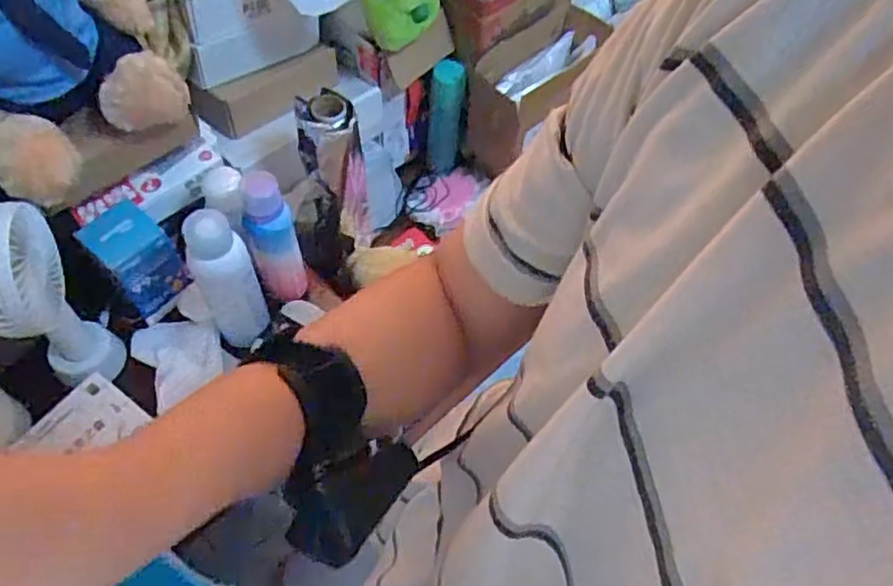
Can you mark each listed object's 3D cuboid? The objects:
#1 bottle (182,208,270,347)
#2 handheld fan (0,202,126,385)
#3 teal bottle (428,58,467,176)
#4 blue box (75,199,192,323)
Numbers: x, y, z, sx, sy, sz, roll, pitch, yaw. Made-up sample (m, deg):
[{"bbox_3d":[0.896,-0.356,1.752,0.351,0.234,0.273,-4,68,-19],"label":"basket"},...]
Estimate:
[{"bbox_3d":[-0.196,-0.014,0.592,0.049,0.164,0.050,2,59,-3],"label":"bottle"},{"bbox_3d":[-0.325,0.008,0.544,0.053,0.187,0.089,-20,63,-15],"label":"handheld fan"},{"bbox_3d":[-0.003,-0.245,0.941,0.051,0.201,0.039,13,59,4],"label":"teal bottle"},{"bbox_3d":[-0.286,-0.029,0.628,0.064,0.094,0.058,39,64,18],"label":"blue box"}]

